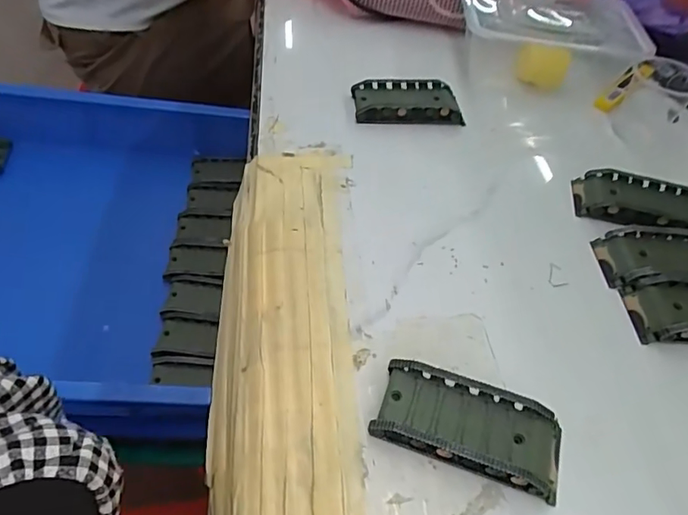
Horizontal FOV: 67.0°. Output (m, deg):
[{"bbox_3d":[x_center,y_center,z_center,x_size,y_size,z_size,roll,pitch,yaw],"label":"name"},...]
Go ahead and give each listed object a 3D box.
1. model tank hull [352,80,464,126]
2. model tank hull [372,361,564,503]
[{"bbox_3d":[0.056,-0.137,0.463,0.092,0.020,0.044,0,50,-6],"label":"model tank hull"},{"bbox_3d":[0.067,0.088,0.273,0.096,0.020,0.045,16,50,8],"label":"model tank hull"}]

